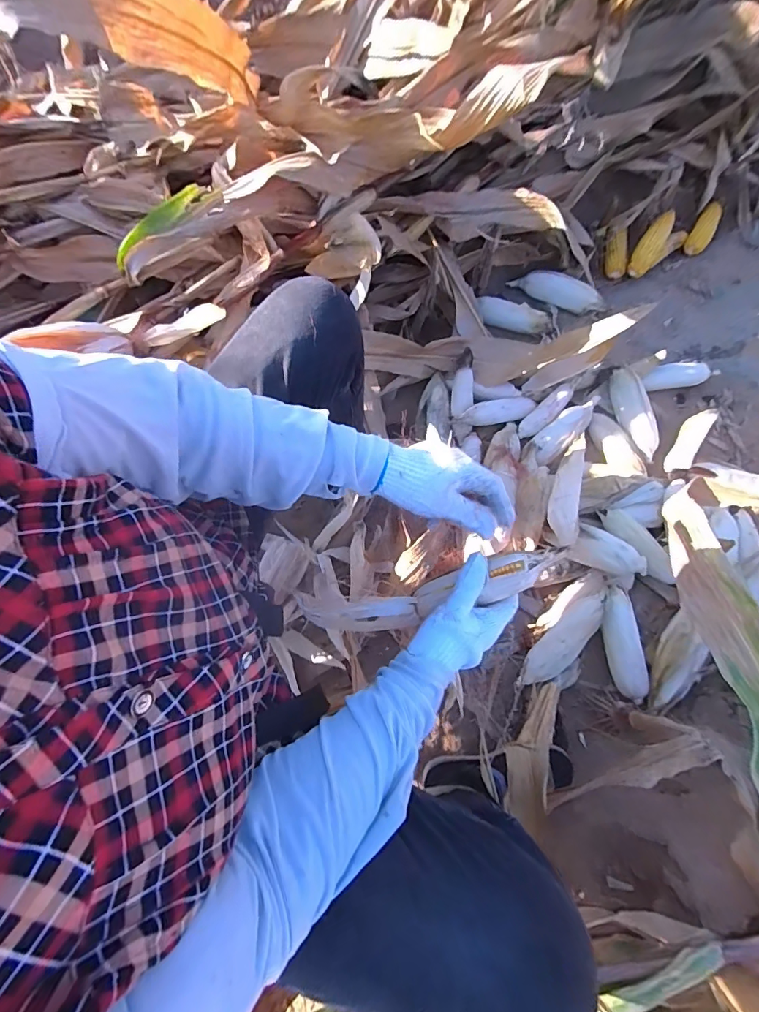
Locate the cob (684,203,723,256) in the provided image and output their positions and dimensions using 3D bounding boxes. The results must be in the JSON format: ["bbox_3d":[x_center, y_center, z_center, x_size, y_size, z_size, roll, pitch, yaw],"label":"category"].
[{"bbox_3d":[0.838,-0.717,1.141,0.058,0.045,0.165,35,73,12],"label":"cob"}]

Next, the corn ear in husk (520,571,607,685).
[{"bbox_3d":[0.341,0.223,0.813,0.073,0.074,0.246,32,73,11],"label":"corn ear in husk"}]

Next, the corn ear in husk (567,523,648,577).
[{"bbox_3d":[0.429,0.085,0.831,0.144,0.057,0.060,23,71,8],"label":"corn ear in husk"}]

